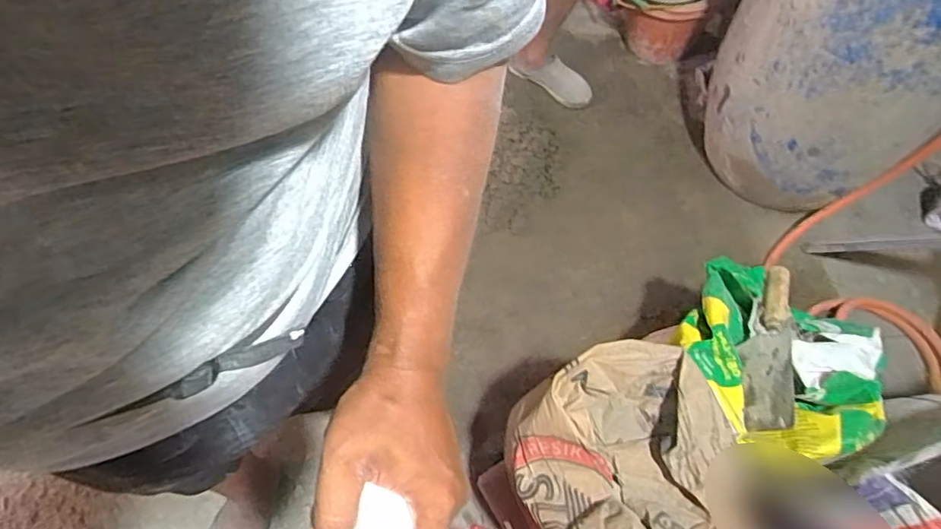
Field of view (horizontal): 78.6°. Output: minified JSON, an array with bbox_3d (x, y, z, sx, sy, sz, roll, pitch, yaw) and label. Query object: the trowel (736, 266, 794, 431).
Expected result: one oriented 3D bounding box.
[{"bbox_3d":[0.457,0.115,0.881,0.062,0.063,0.279,16,63,8],"label":"trowel"}]

